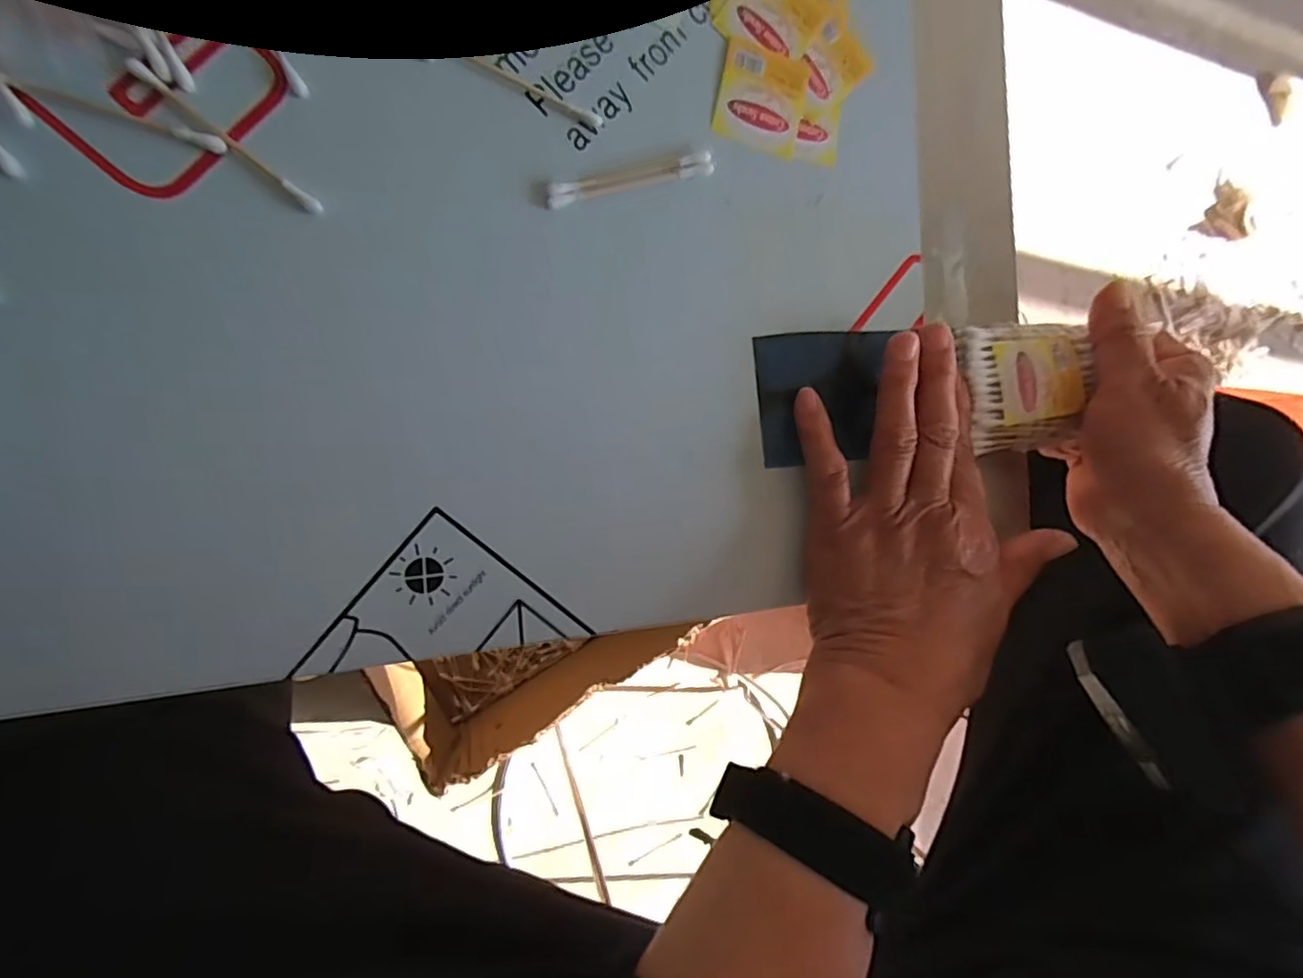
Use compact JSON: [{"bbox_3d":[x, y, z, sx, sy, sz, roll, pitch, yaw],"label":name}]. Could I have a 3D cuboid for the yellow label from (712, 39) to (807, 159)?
[{"bbox_3d":[0.048,-0.173,0.275,0.039,0.004,0.042,8,93,-15],"label":"yellow label"}]

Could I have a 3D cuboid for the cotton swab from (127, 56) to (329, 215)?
[{"bbox_3d":[-0.150,-0.124,0.221,0.071,0.009,0.005,37,82,-12],"label":"cotton swab"}]

